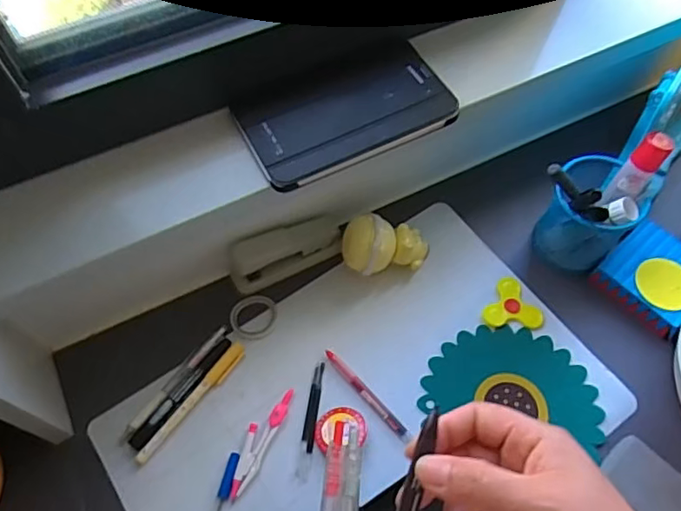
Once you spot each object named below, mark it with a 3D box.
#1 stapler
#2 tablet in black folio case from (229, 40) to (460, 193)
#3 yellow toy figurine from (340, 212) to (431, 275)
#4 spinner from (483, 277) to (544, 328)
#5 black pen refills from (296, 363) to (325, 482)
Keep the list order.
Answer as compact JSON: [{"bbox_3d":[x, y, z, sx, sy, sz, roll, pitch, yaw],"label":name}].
[{"bbox_3d":[-0.056,-0.006,0.609,0.125,0.048,0.040,-25,63,-12],"label":"stapler"},{"bbox_3d":[0.003,-0.138,0.543,0.192,0.019,0.125,-25,62,-12],"label":"tablet in black folio case"},{"bbox_3d":[0.049,-0.010,0.605,0.093,0.054,0.049,-7,60,-2],"label":"yellow toy figurine"},{"bbox_3d":[0.182,0.049,0.605,0.059,0.007,0.056,2,60,3],"label":"spinner"},{"bbox_3d":[-0.028,0.157,0.550,0.012,0.007,0.110,7,61,5],"label":"black pen refills"}]

